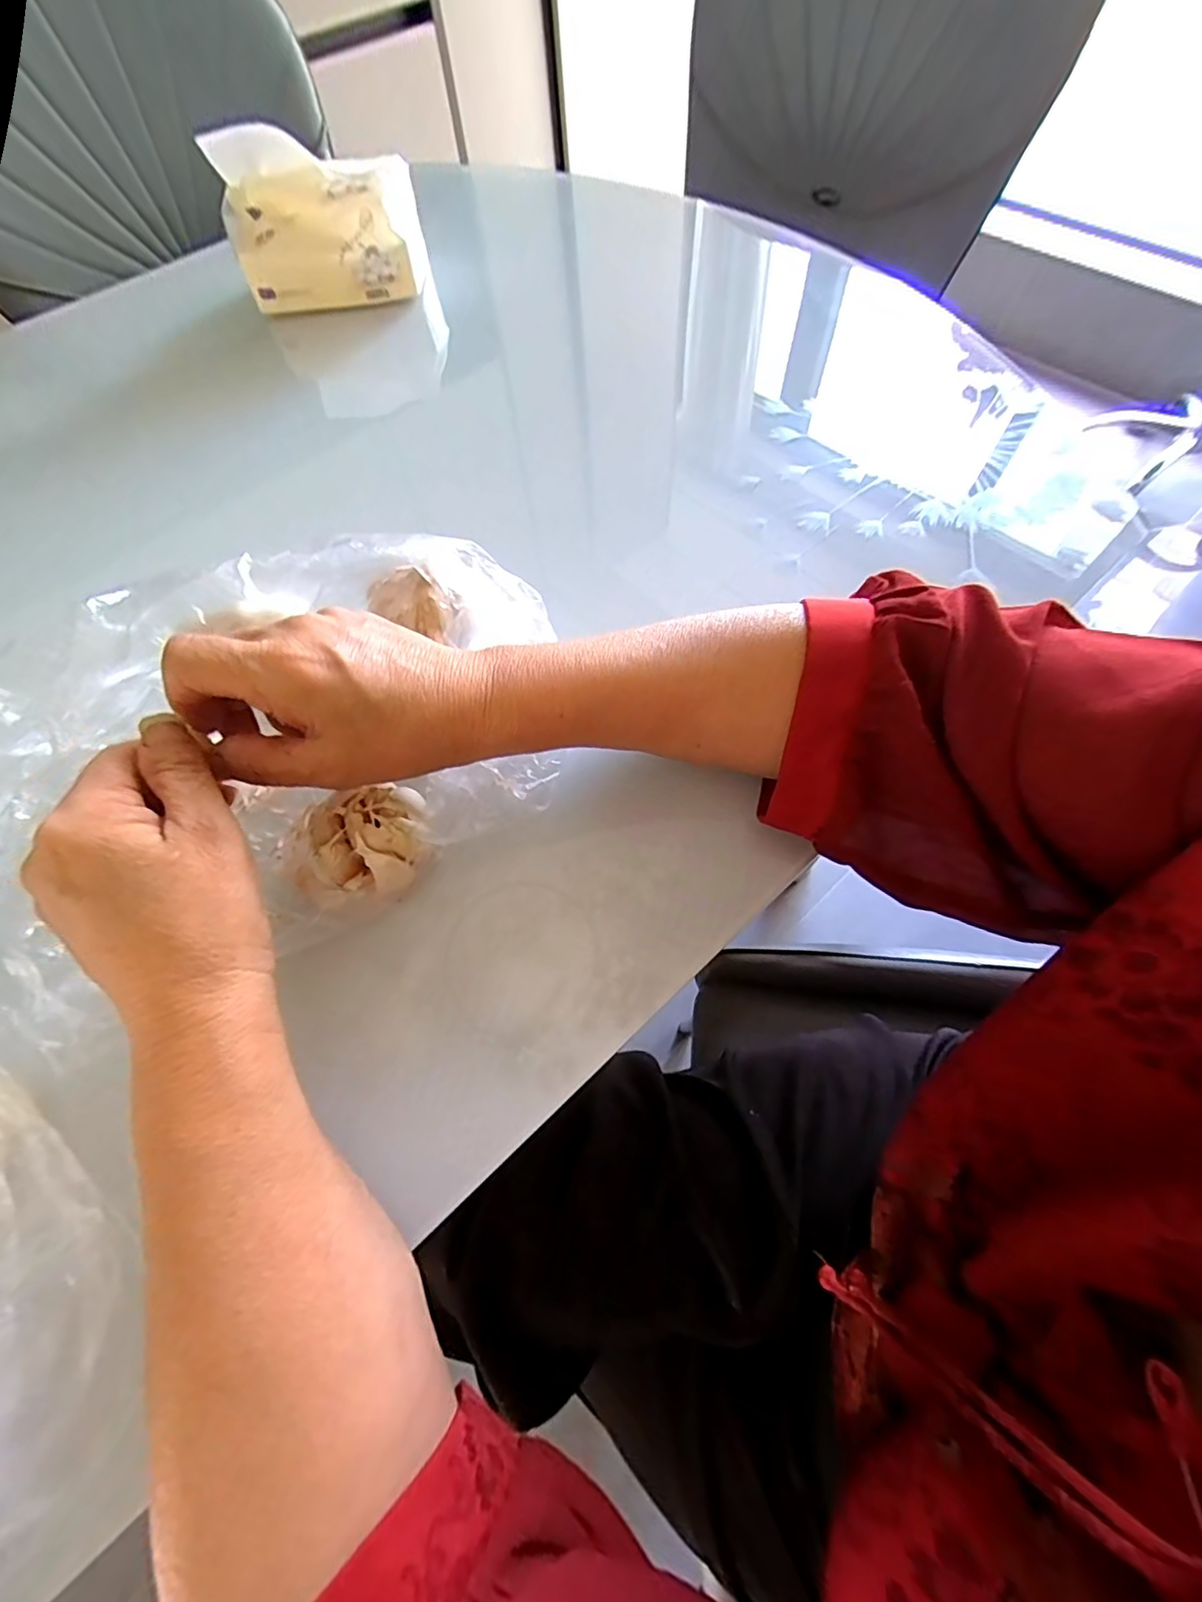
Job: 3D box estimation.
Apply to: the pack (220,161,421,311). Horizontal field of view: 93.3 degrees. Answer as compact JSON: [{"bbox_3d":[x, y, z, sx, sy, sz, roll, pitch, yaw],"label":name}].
[{"bbox_3d":[-0.240,-0.476,0.482,0.144,0.076,0.044,-2,64,2],"label":"pack"}]

